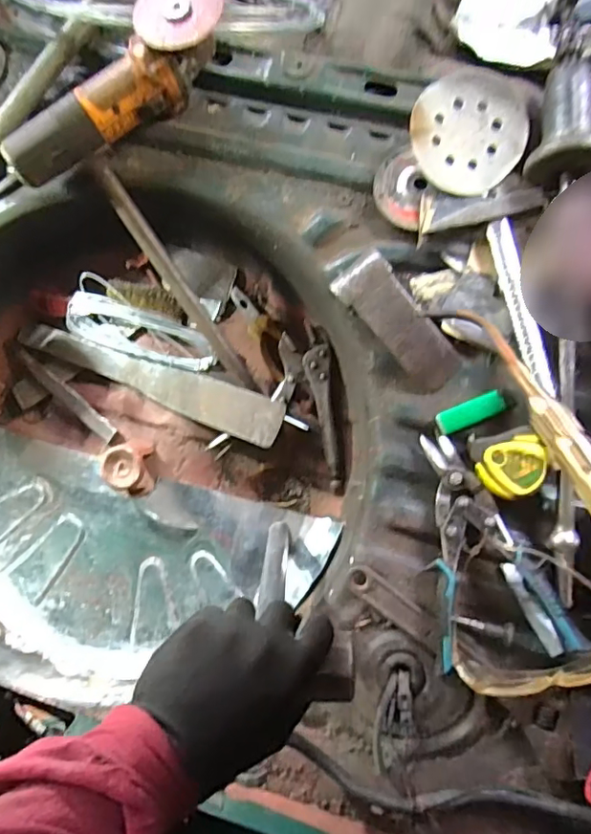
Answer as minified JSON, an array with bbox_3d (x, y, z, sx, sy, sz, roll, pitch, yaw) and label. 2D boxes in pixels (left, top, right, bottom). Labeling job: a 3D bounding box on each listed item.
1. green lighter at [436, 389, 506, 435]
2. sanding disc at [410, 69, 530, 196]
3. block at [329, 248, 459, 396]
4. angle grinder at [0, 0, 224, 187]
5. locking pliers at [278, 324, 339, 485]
[{"bbox_3d":[0.179,-0.004,0.558,0.068,0.010,0.023,-24,84,5],"label":"green lighter"},{"bbox_3d":[0.178,-0.296,0.562,0.114,0.015,0.122,0,90,3],"label":"sanding disc"},{"bbox_3d":[0.108,-0.098,0.567,0.062,0.036,0.156,-39,83,3],"label":"block"},{"bbox_3d":[-0.199,-0.362,0.612,0.290,0.078,0.085,-37,83,3],"label":"angle grinder"},{"bbox_3d":[0.017,-0.015,0.699,0.080,0.025,0.203,-4,86,6],"label":"locking pliers"}]

